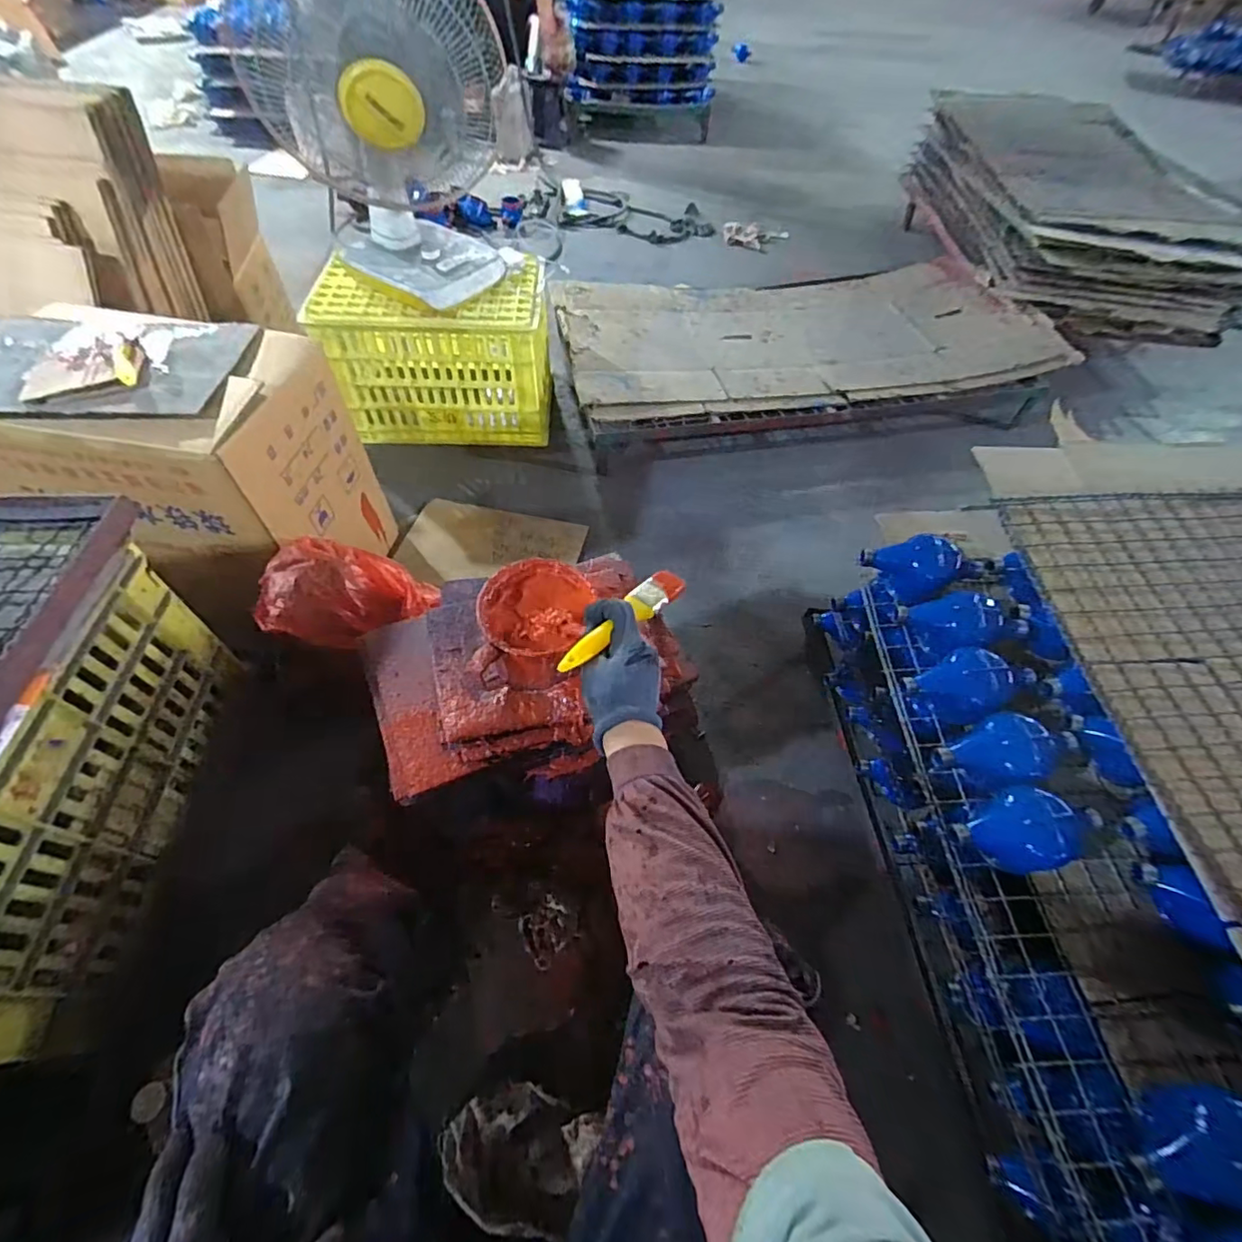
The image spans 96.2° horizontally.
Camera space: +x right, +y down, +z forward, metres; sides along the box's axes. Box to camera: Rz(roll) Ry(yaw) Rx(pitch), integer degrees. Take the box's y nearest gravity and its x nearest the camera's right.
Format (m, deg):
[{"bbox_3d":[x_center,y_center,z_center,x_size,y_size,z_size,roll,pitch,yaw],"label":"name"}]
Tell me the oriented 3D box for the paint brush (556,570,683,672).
[{"bbox_3d":[0.000,-0.003,0.550,0.038,0.015,0.171,38,56,21],"label":"paint brush"}]

